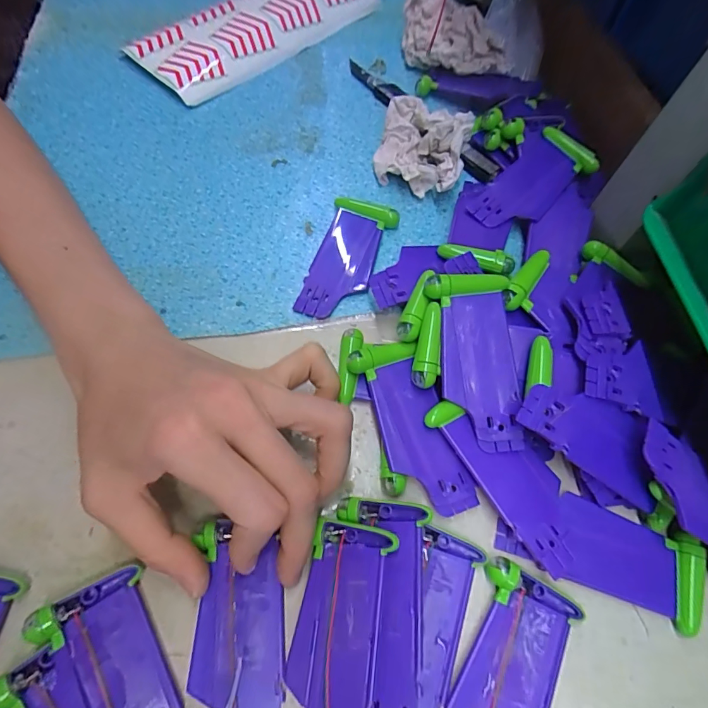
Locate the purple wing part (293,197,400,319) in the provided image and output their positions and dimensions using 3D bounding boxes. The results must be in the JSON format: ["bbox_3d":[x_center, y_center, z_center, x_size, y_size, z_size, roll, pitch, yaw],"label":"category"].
[{"bbox_3d":[-0.004,-0.060,0.260,0.041,0.010,0.087,15,65,5],"label":"purple wing part"}]

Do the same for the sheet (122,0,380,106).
[{"bbox_3d":[-0.073,-0.301,0.365,0.088,0.018,0.220,33,68,13],"label":"sheet"}]

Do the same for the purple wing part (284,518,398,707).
[{"bbox_3d":[-0.007,0.119,0.172,0.037,0.004,0.089,4,69,23],"label":"purple wing part"}]

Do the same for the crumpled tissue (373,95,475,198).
[{"bbox_3d":[0.046,-0.141,0.280,0.058,0.041,0.050,13,65,4],"label":"crumpled tissue"}]

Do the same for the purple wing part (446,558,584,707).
[{"bbox_3d":[0.061,0.138,0.172,0.040,0.010,0.088,28,67,11],"label":"purple wing part"}]

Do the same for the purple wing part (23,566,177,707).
[{"bbox_3d":[-0.093,0.134,0.163,0.039,0.011,0.086,-33,70,-16],"label":"purple wing part"}]

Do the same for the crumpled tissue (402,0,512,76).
[{"bbox_3d":[0.081,-0.251,0.333,0.097,0.042,0.047,27,66,10],"label":"crumpled tissue"}]

